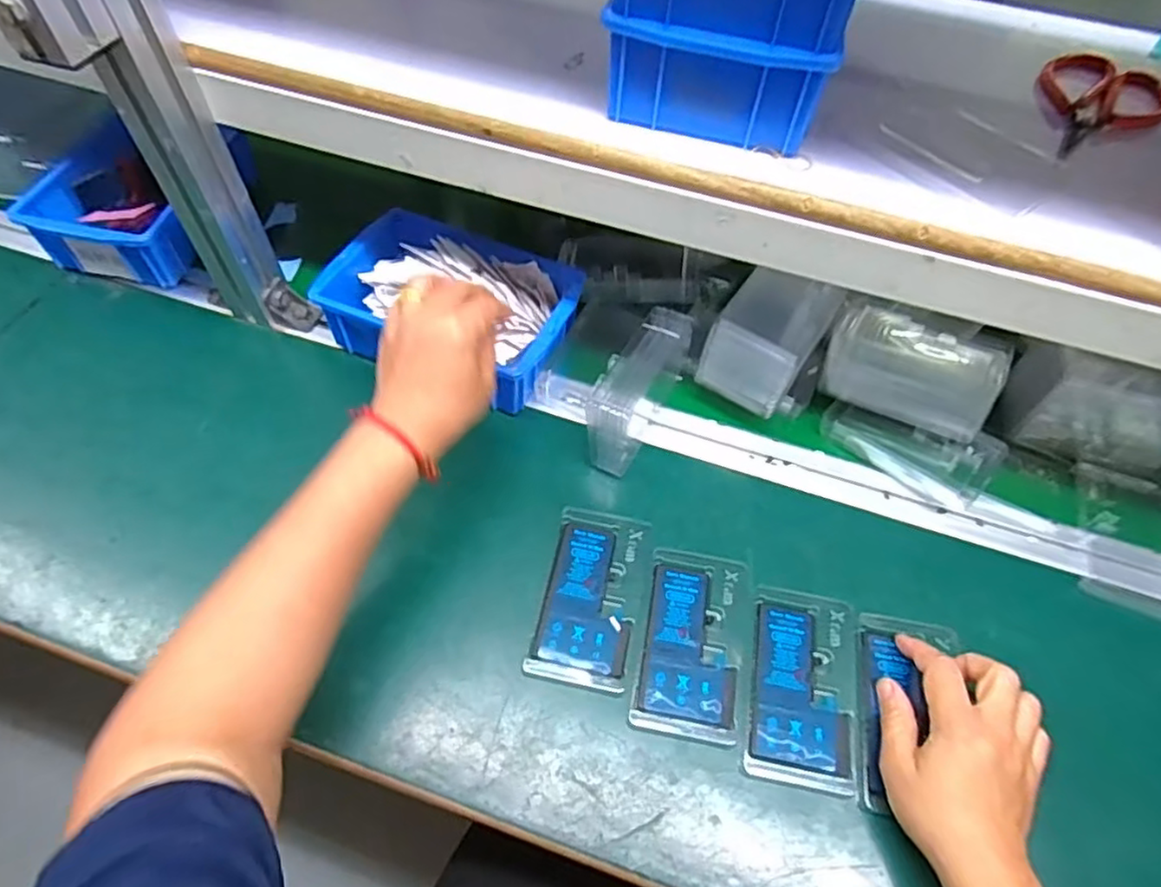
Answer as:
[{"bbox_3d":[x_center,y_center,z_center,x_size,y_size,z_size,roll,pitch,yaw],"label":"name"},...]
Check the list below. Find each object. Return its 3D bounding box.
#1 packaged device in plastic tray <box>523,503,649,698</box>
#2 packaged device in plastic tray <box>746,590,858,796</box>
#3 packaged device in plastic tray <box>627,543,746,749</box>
[{"bbox_3d":[0.009,0.108,0.487,0.069,0.006,0.129,13,57,4],"label":"packaged device in plastic tray"},{"bbox_3d":[0.151,0.163,0.459,0.069,0.008,0.129,10,57,3],"label":"packaged device in plastic tray"},{"bbox_3d":[0.079,0.136,0.472,0.069,0.005,0.130,12,57,4],"label":"packaged device in plastic tray"}]

